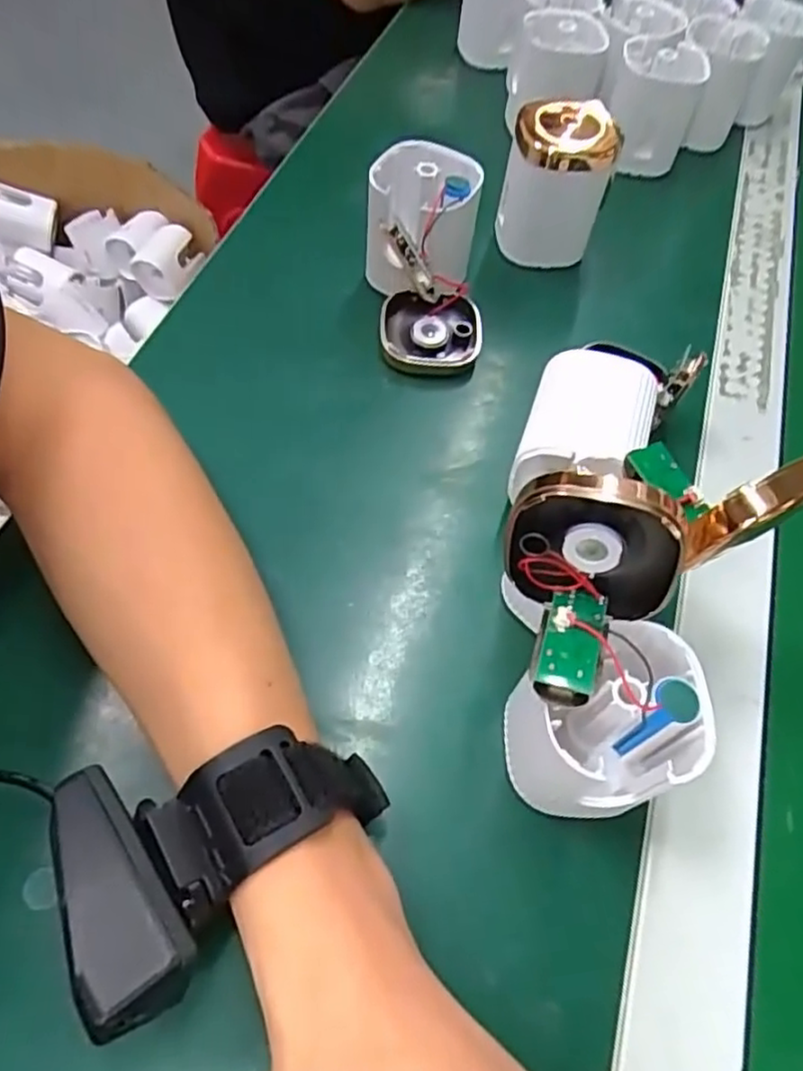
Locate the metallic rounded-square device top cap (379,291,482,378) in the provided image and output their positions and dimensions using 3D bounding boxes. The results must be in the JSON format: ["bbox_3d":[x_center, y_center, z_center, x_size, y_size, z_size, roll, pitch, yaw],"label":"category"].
[{"bbox_3d":[0.016,-0.110,0.379,0.054,0.018,0.047,3,57,-3],"label":"metallic rounded-square device top cap"}]

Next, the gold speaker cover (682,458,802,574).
[{"bbox_3d":[0.113,-0.006,0.217,0.047,0.041,0.013,-18,61,-16],"label":"gold speaker cover"}]

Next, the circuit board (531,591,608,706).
[{"bbox_3d":[0.055,0.035,0.222,0.022,0.009,0.039,17,58,6],"label":"circuit board"}]

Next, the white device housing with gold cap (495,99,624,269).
[{"bbox_3d":[0.089,-0.205,0.411,0.061,0.086,0.053,14,57,4],"label":"white device housing with gold cap"}]

